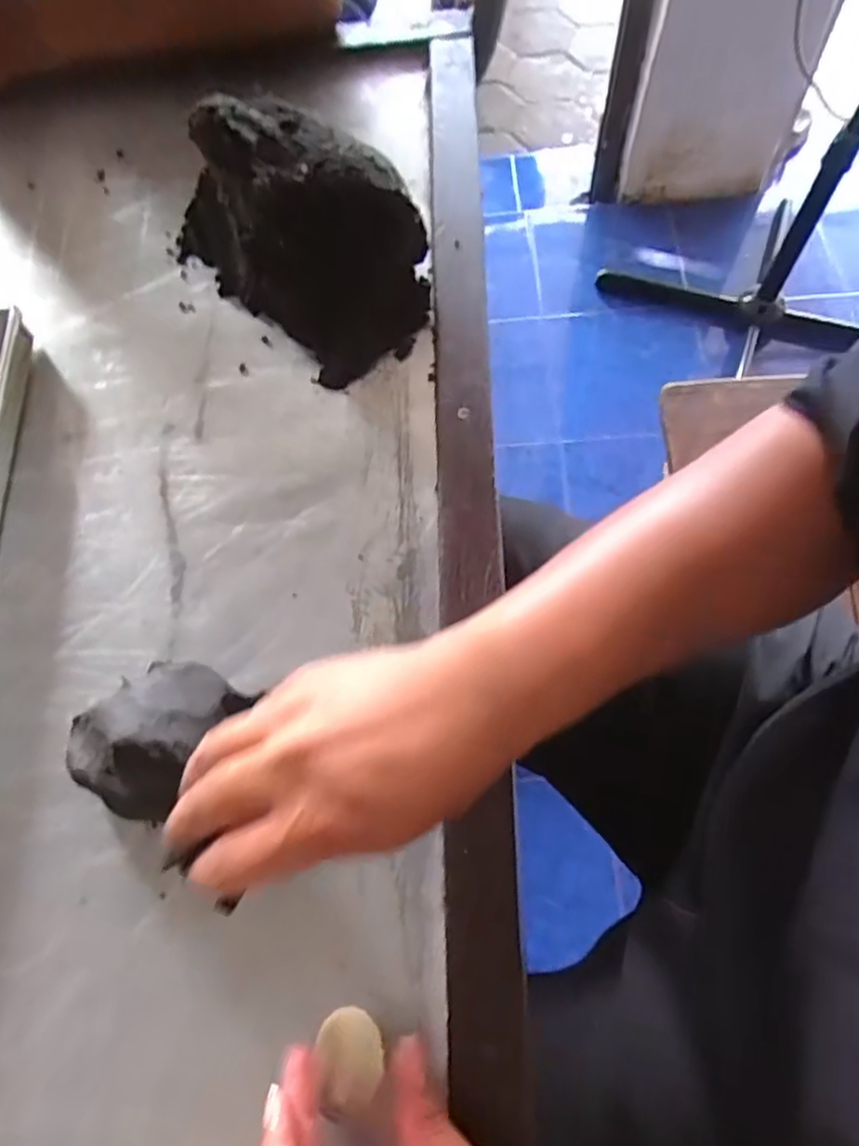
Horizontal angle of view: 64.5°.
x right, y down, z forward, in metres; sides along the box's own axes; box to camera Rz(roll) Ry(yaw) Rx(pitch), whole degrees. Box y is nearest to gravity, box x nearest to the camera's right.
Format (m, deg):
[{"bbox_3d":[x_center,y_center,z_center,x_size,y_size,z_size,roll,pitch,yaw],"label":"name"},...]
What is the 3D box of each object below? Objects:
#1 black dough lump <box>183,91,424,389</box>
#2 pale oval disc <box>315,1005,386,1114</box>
[{"bbox_3d":[-0.084,-0.238,0.449,0.118,0.102,0.187,-41,72,-13],"label":"black dough lump"},{"bbox_3d":[-0.033,0.209,0.294,0.026,0.010,0.037,-1,39,-15],"label":"pale oval disc"}]

